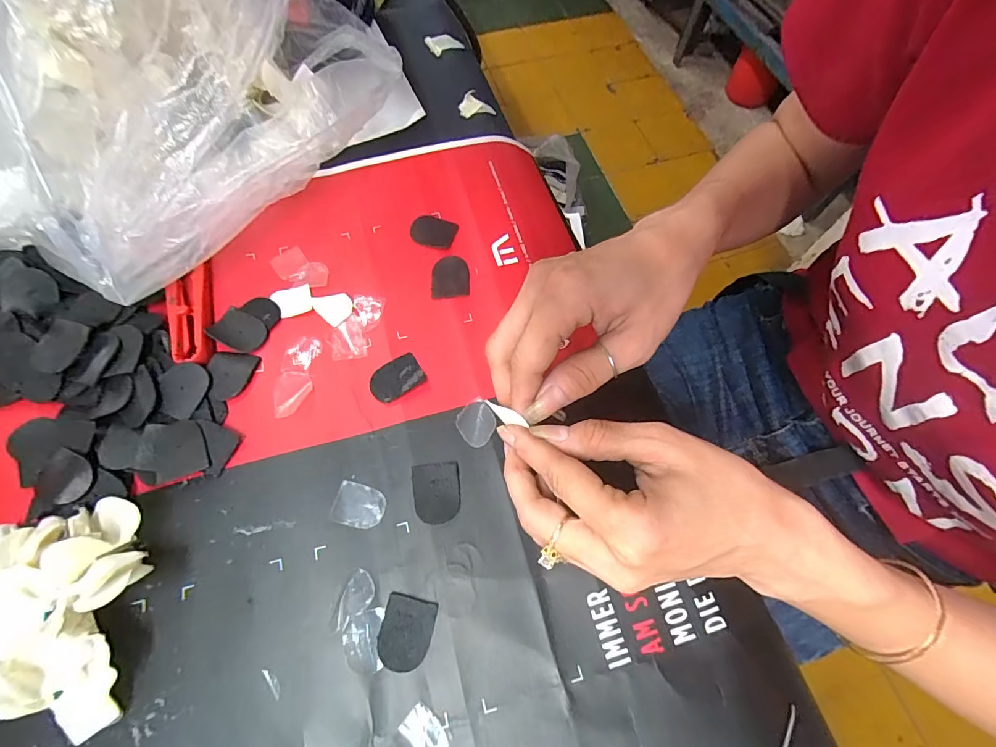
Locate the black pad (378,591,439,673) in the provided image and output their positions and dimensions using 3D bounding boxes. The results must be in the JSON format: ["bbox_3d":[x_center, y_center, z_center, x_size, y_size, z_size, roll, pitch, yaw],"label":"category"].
[{"bbox_3d":[-0.049,0.137,0.229,0.027,0.004,0.034,13,67,4],"label":"black pad"}]

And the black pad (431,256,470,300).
[{"bbox_3d":[-0.035,-0.070,0.314,0.027,0.004,0.033,-3,67,-3],"label":"black pad"}]

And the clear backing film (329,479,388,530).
[{"bbox_3d":[-0.081,0.077,0.254,0.029,0.004,0.023,14,67,4],"label":"clear backing film"}]

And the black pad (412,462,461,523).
[{"bbox_3d":[-0.036,0.070,0.257,0.027,0.004,0.034,-6,67,-4],"label":"black pad"}]

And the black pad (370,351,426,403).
[{"bbox_3d":[-0.067,0.003,0.284,0.034,0.004,0.026,-31,71,-13],"label":"black pad"}]

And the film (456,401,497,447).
[{"bbox_3d":[-0.013,0.031,0.272,0.023,0.004,0.027,-35,68,-8],"label":"film"}]

